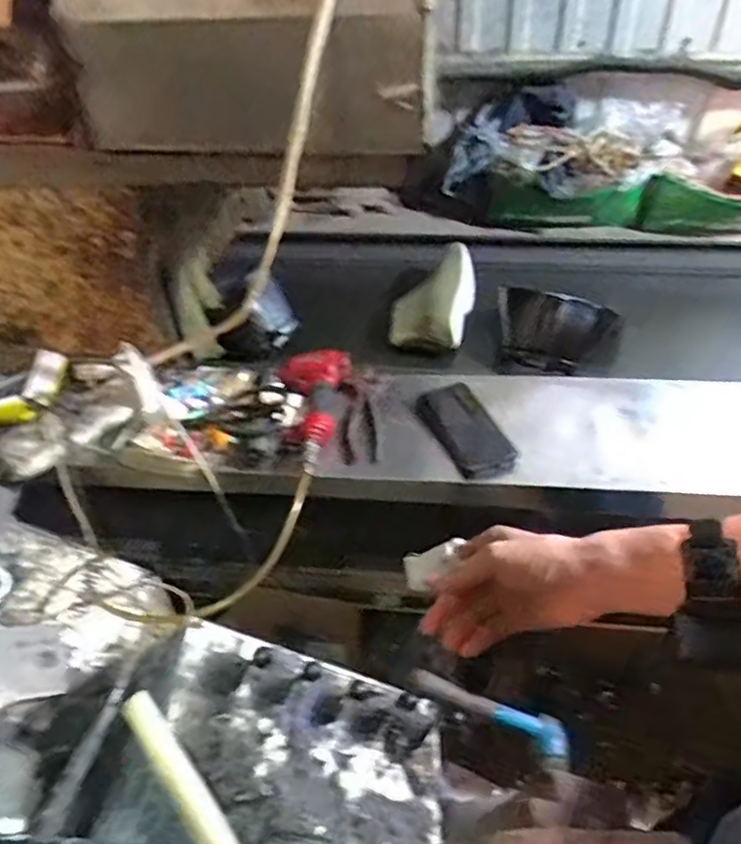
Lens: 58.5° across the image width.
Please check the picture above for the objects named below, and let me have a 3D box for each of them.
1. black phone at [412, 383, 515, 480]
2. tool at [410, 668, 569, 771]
[{"bbox_3d":[0.138,0.007,0.965,0.090,0.014,0.194,-18,45,-15],"label":"black phone"},{"bbox_3d":[0.087,0.208,0.478,0.120,0.013,0.031,25,48,5],"label":"tool"}]

